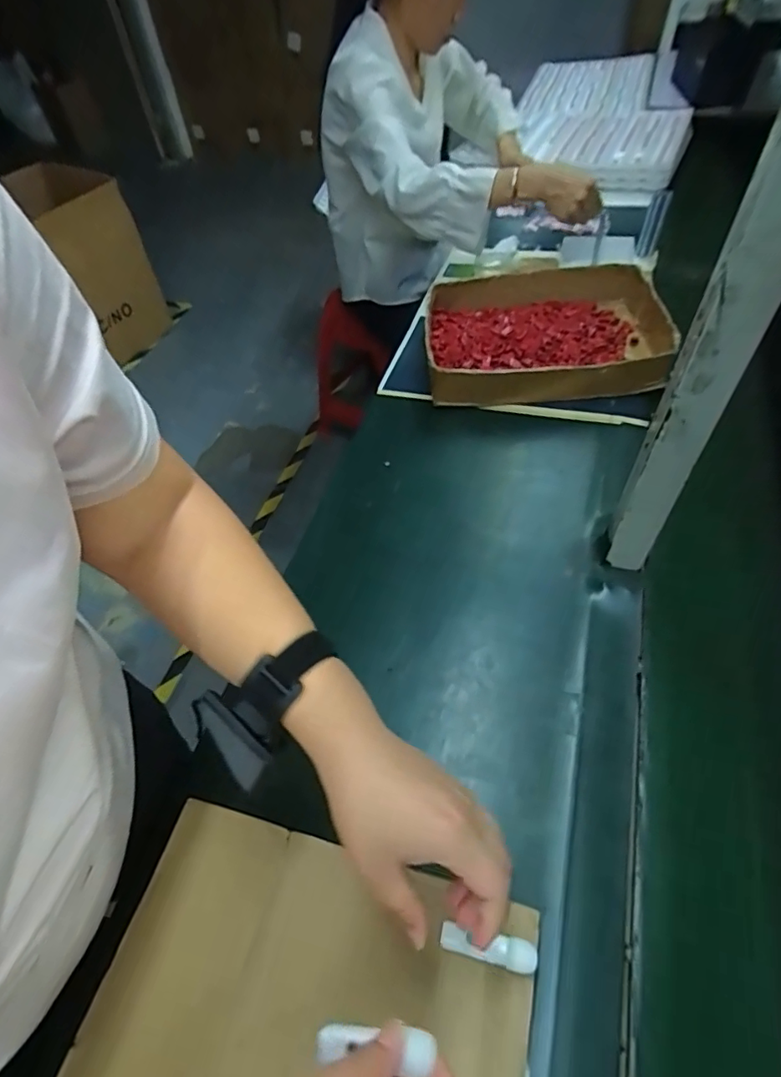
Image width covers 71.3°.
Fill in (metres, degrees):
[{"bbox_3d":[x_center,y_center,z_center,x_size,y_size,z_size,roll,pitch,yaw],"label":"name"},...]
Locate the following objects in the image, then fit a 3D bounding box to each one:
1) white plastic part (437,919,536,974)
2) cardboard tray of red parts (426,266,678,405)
[{"bbox_3d":[0.067,0.284,0.379,0.066,0.006,0.019,3,52,16],"label":"white plastic part"},{"bbox_3d":[0.239,-0.327,0.865,0.352,0.078,0.286,2,52,5],"label":"cardboard tray of red parts"}]

